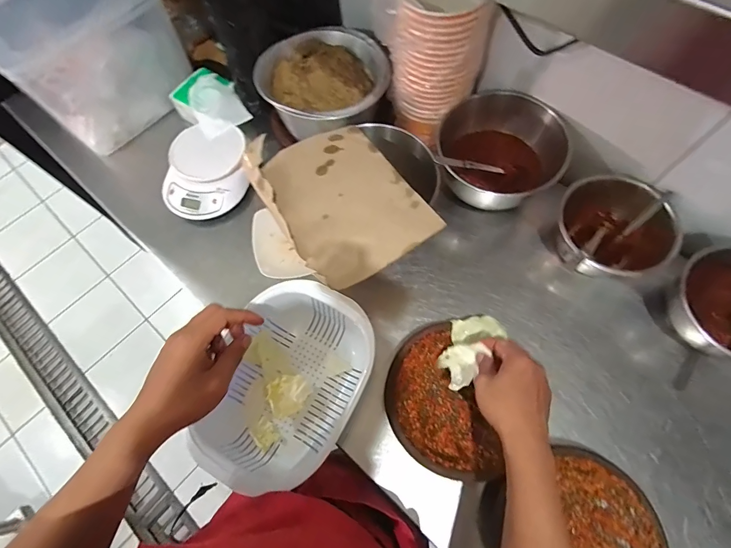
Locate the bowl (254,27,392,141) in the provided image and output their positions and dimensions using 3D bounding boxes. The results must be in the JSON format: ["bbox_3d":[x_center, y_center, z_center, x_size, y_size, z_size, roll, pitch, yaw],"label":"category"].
[{"bbox_3d":[-0.070,-0.345,0.660,0.225,0.089,0.198,16,69,9],"label":"bowl"}]

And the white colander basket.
[{"bbox_3d":[-0.093,0.143,0.490,0.179,0.087,0.241,19,69,10],"label":"white colander basket"}]

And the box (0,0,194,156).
[{"bbox_3d":[-0.518,-0.421,0.683,0.271,0.194,0.197,-43,72,-14],"label":"box"}]

